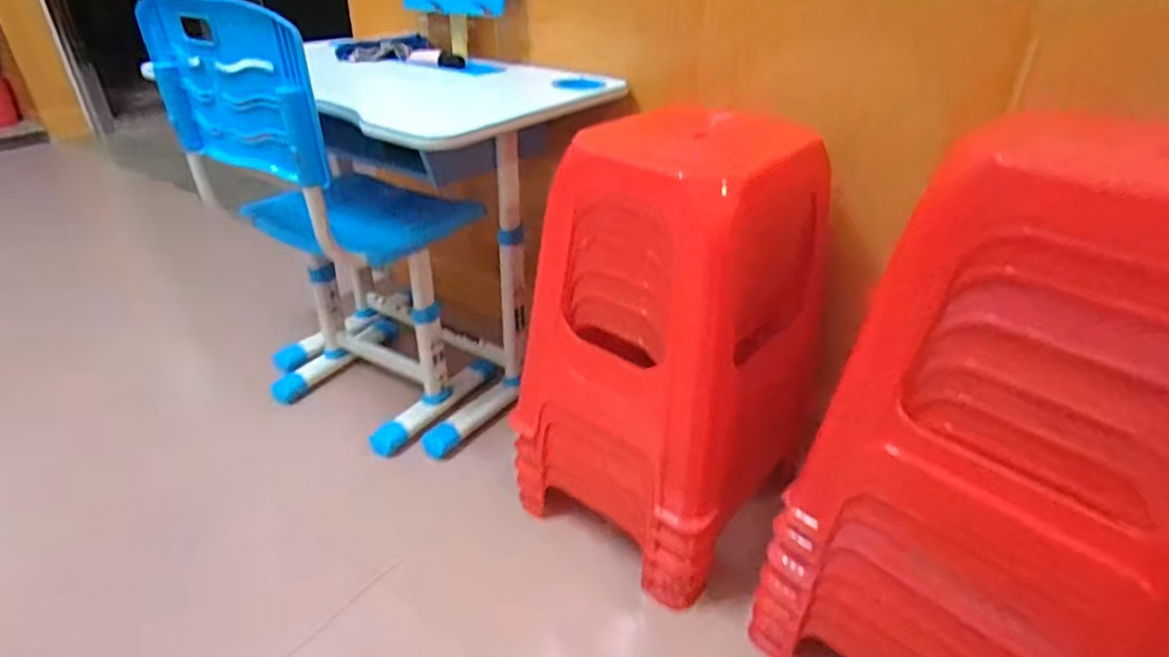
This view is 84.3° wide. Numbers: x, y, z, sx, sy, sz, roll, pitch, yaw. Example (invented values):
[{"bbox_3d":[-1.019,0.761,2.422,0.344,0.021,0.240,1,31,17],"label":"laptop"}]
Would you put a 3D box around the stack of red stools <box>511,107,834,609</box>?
[{"bbox_3d":[0.142,0.006,0.963,0.353,0.600,0.310,-27,41,-37],"label":"stack of red stools"}]

